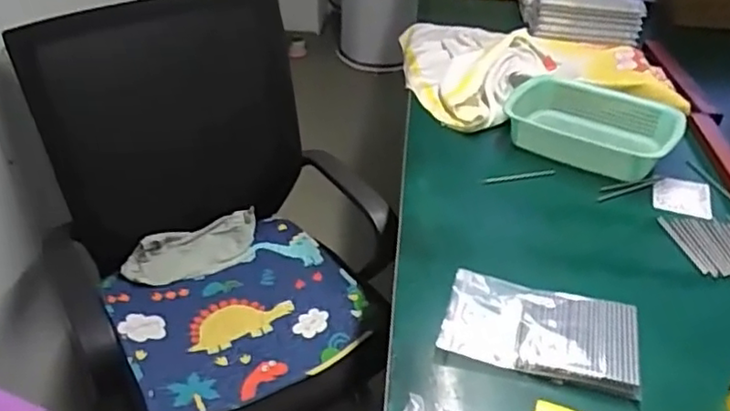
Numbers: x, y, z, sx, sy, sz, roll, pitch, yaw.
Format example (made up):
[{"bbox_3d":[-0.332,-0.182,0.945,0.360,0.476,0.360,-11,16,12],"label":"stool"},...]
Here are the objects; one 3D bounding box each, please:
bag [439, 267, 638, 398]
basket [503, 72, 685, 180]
[{"bbox_3d":[0.223,0.157,0.819,0.232,0.032,0.145,11,37,14],"label":"bag"},{"bbox_3d":[0.426,-0.151,1.210,0.308,0.086,0.212,15,38,18],"label":"basket"}]

